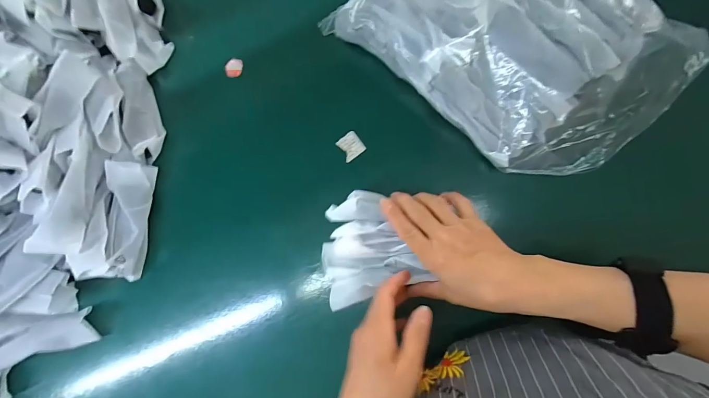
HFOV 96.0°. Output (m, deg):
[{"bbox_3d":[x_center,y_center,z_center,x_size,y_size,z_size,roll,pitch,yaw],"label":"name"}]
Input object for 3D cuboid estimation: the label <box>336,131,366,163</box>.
[{"bbox_3d":[-0.005,-0.065,0.391,0.028,0.004,0.029,-36,81,4],"label":"label"}]

